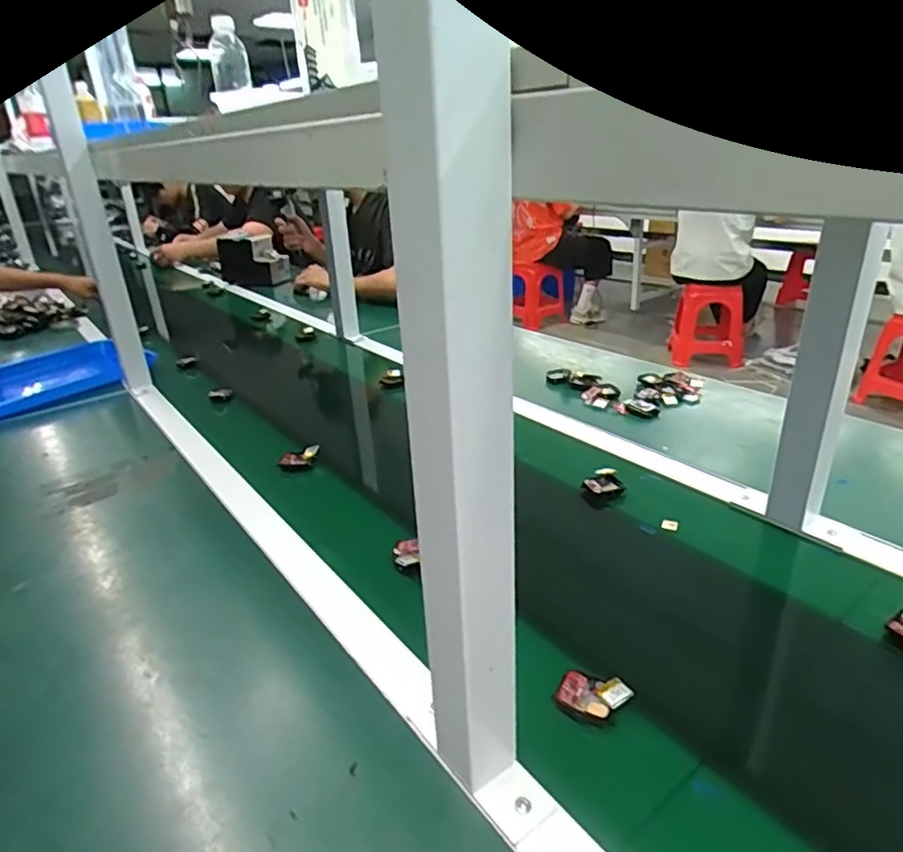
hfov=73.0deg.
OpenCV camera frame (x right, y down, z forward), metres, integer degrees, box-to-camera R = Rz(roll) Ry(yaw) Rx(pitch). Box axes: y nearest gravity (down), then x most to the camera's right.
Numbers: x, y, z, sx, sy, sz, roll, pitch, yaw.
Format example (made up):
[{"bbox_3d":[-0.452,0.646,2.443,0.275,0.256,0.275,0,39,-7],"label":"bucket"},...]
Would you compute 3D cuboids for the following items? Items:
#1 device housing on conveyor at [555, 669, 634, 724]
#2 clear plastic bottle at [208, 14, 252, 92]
[{"bbox_3d":[0.106,0.201,0.455,0.049,0.020,0.030,13,27,32],"label":"device housing on conveyor"},{"bbox_3d":[-0.443,-0.738,1.206,0.073,0.140,0.067,-7,23,-11],"label":"clear plastic bottle"}]

